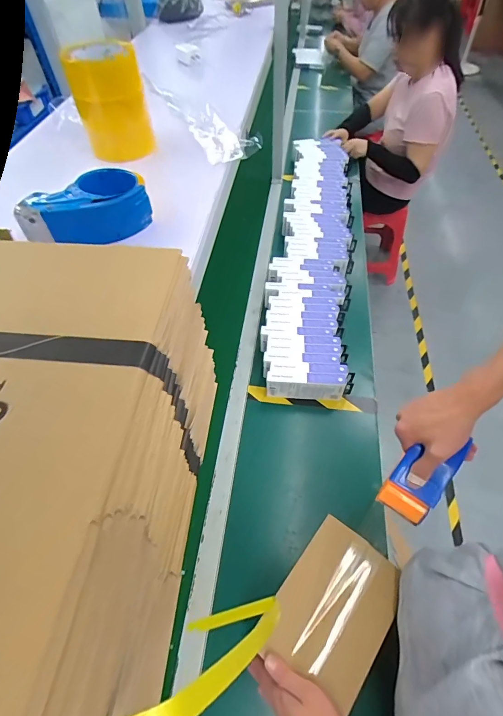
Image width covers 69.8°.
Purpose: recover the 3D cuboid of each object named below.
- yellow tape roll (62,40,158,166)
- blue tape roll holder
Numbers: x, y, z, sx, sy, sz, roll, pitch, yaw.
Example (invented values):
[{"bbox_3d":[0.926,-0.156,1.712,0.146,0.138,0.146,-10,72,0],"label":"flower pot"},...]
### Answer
[{"bbox_3d":[-0.234,-0.415,0.598,0.105,0.151,0.086,-24,57,-15],"label":"yellow tape roll"},{"bbox_3d":[-0.216,-0.198,0.475,0.158,0.056,0.084,-22,56,-14],"label":"blue tape roll holder"}]

